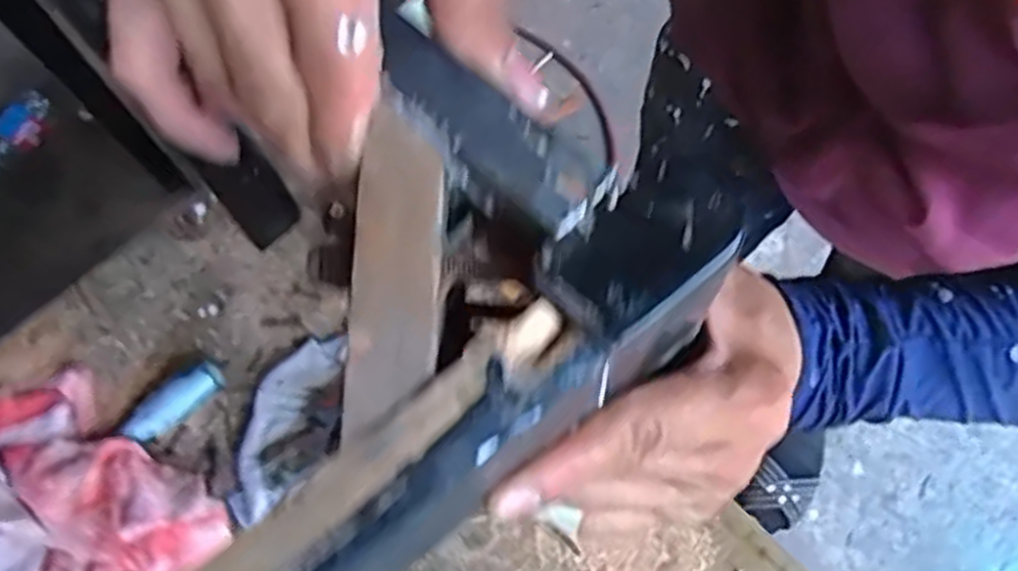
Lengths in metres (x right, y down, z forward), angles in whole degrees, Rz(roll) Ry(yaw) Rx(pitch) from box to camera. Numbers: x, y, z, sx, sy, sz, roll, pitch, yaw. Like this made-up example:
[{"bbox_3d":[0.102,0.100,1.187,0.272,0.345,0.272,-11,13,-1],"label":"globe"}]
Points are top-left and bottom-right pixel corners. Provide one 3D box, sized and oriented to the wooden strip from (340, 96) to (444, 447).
[{"bbox_3d":[-0.029,-0.006,0.199,0.023,0.004,0.086,2,69,0],"label":"wooden strip"}]

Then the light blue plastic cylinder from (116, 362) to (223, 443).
[{"bbox_3d":[-0.267,0.093,0.621,0.083,0.025,0.024,-41,68,-13],"label":"light blue plastic cylinder"}]

